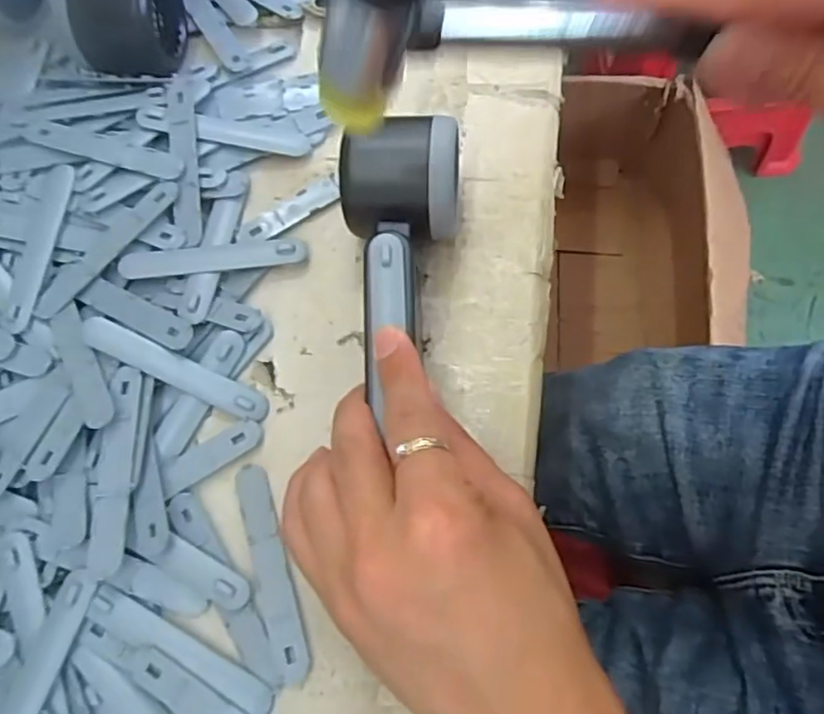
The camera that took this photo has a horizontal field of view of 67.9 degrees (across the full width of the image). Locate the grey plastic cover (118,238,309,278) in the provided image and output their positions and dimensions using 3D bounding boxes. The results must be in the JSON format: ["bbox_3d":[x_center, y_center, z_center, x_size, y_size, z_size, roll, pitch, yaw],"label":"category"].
[{"bbox_3d":[-0.104,-0.052,0.319,0.094,0.005,0.016,-6,73,-2],"label":"grey plastic cover"}]

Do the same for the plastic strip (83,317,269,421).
[{"bbox_3d":[-0.115,0.006,0.298,0.094,0.004,0.016,26,79,-3],"label":"plastic strip"}]

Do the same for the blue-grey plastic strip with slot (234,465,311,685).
[{"bbox_3d":[-0.064,0.096,0.278,0.017,0.007,0.095,-17,74,-5],"label":"blue-grey plastic strip with slot"}]

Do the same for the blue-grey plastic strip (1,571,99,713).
[{"bbox_3d":[-0.161,0.140,0.258,0.016,0.006,0.094,19,74,5],"label":"blue-grey plastic strip"}]

